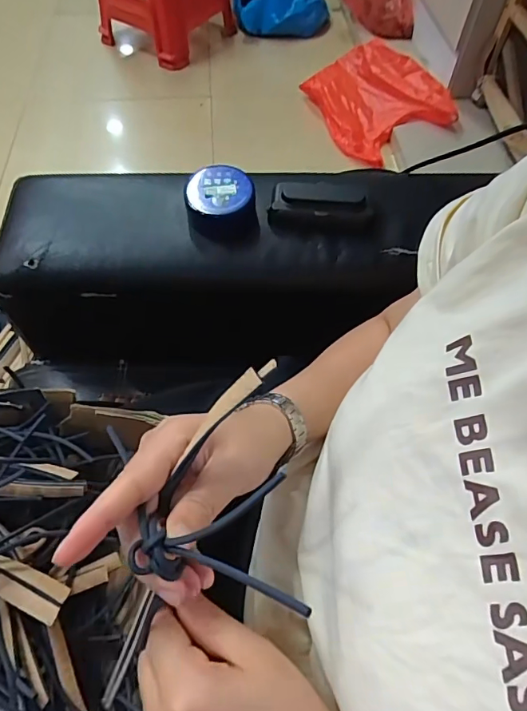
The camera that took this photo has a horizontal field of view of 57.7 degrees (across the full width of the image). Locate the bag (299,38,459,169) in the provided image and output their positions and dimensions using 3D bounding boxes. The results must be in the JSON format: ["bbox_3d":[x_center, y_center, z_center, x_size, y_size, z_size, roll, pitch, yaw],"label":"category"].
[{"bbox_3d":[0.313,-0.718,1.347,0.280,0.151,0.357,-33,65,-19],"label":"bag"}]

